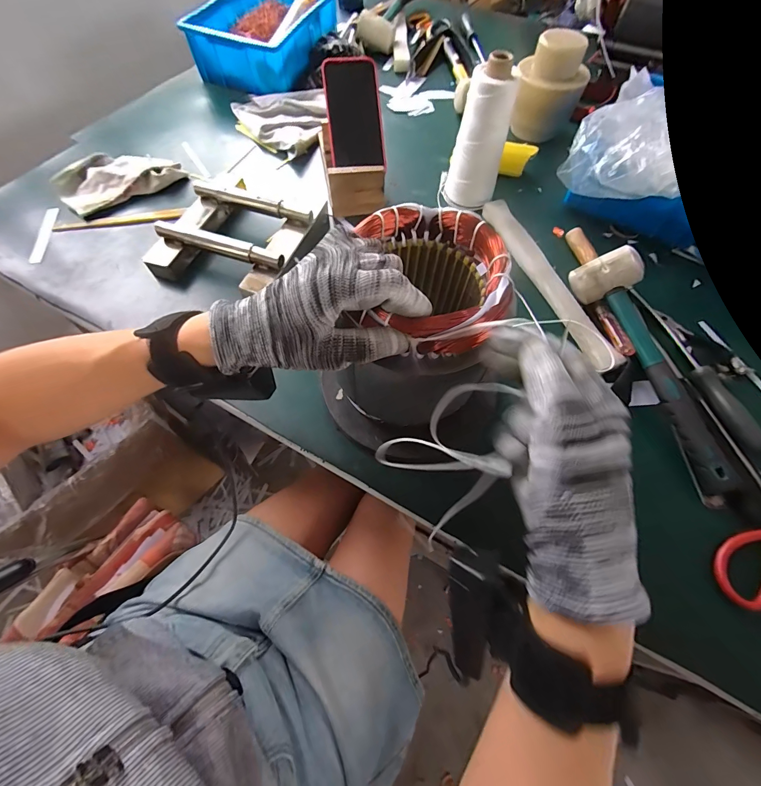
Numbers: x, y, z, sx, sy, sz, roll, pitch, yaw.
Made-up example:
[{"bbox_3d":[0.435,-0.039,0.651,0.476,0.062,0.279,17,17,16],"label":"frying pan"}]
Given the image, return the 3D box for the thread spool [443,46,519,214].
[{"bbox_3d":[0.137,-0.343,0.491,0.063,0.165,0.060,0,63,0],"label":"thread spool"}]

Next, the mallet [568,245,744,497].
[{"bbox_3d":[0.304,-0.048,0.391,0.068,0.058,0.305,-16,64,-8],"label":"mallet"}]

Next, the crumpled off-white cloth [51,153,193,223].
[{"bbox_3d":[-0.399,-0.330,0.549,0.165,0.027,0.095,-37,69,-17],"label":"crumpled off-white cloth"}]

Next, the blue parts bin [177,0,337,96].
[{"bbox_3d":[-0.223,-0.707,0.711,0.201,0.088,0.278,16,64,8],"label":"blue parts bin"}]

